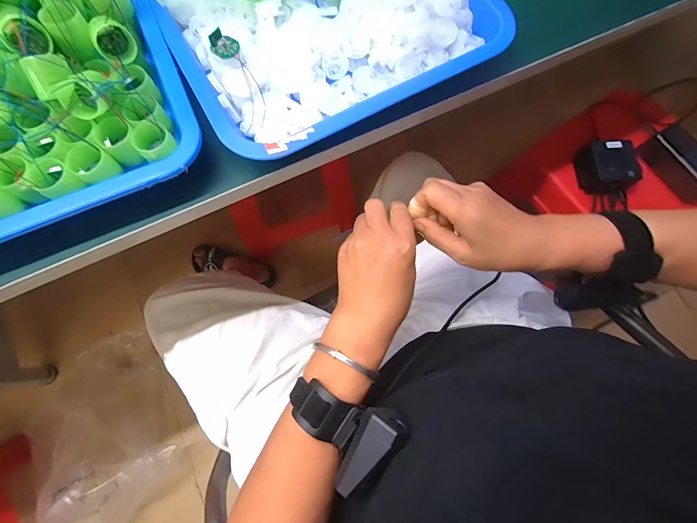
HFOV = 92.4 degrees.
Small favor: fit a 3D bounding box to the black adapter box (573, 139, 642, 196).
[{"bbox_3d":[0.445,-0.162,0.577,0.070,0.048,0.088,-9,75,-4],"label":"black adapter box"}]

